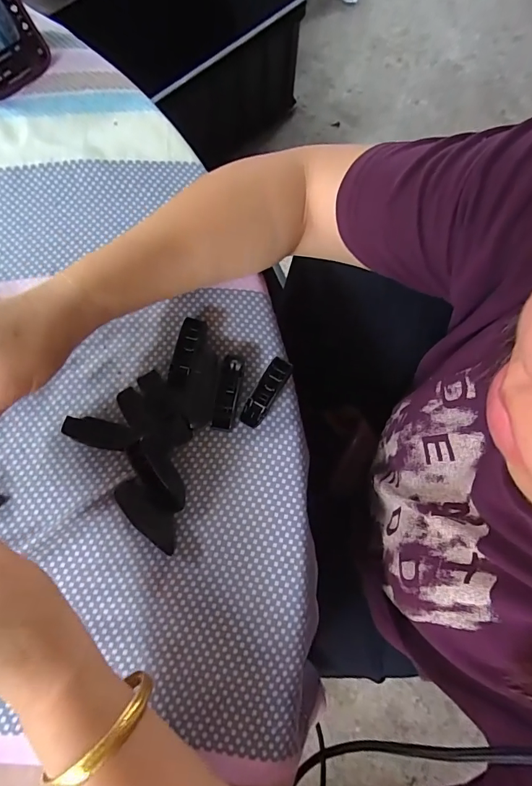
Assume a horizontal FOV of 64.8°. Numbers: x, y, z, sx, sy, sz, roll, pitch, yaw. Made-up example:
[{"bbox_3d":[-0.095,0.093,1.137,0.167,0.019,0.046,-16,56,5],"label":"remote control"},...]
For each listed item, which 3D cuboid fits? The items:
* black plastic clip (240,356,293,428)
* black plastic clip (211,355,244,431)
[{"bbox_3d":[0.000,0.000,0.307,0.016,0.015,0.054,29,75,6],"label":"black plastic clip"},{"bbox_3d":[-0.028,-0.002,0.308,0.016,0.012,0.056,9,74,0],"label":"black plastic clip"}]

